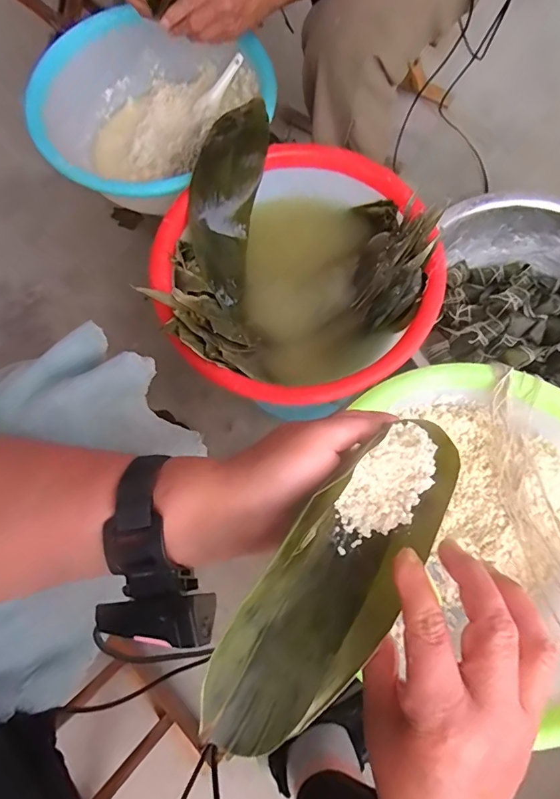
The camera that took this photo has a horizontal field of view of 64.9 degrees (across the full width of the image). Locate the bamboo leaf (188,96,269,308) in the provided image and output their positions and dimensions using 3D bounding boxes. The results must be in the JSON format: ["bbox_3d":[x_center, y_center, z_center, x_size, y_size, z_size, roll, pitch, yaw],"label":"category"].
[{"bbox_3d":[-0.071,-0.288,0.615,0.083,0.076,0.299,9,75,4],"label":"bamboo leaf"}]

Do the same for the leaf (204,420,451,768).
[{"bbox_3d":[0.043,0.095,0.263,0.073,0.038,0.221,39,59,11],"label":"leaf"}]

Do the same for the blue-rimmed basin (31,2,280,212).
[{"bbox_3d":[-0.208,-0.450,0.709,0.318,0.139,0.331,-1,75,2],"label":"blue-rimmed basin"}]

